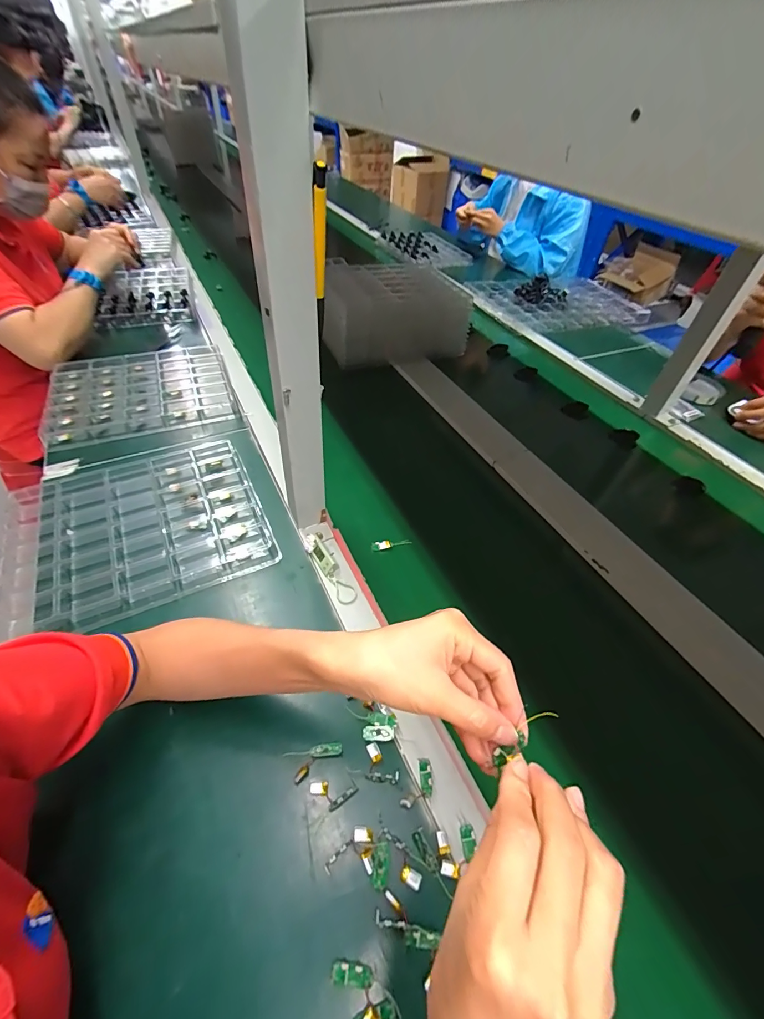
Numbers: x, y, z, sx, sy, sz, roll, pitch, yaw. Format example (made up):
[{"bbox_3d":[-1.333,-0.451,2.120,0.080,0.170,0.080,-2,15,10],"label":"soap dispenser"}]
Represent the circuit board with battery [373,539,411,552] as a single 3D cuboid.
[{"bbox_3d":[0.013,0.049,0.562,0.056,0.012,0.011,-9,49,-11],"label":"circuit board with battery"}]

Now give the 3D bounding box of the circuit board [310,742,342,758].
[{"bbox_3d":[-0.051,0.221,0.371,0.029,0.004,0.011,-4,48,-7],"label":"circuit board"}]

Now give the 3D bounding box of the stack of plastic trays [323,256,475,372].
[{"bbox_3d":[0.025,-0.443,0.916,0.285,0.138,0.234,-9,49,-11],"label":"stack of plastic trays"}]

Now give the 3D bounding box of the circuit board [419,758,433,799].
[{"bbox_3d":[0.040,0.244,0.366,0.011,0.005,0.029,-1,48,-4],"label":"circuit board"}]

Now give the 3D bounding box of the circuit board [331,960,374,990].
[{"bbox_3d":[-0.021,0.326,0.282,0.029,0.004,0.011,6,47,2],"label":"circuit board"}]

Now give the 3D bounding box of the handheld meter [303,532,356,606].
[{"bbox_3d":[-0.067,0.067,0.503,0.024,0.020,0.108,-26,54,-25],"label":"handheld meter"}]

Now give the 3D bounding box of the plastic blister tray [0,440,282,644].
[{"bbox_3d":[-0.316,0.023,0.528,0.293,0.025,0.245,-20,52,-21],"label":"plastic blister tray"}]

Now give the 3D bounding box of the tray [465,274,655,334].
[{"bbox_3d":[0.517,-0.613,1.173,0.464,0.045,0.363,-20,58,-22],"label":"tray"}]

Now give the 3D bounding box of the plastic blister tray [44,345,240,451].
[{"bbox_3d":[-0.434,-0.218,0.737,0.289,0.030,0.234,-17,51,-18],"label":"plastic blister tray"}]

